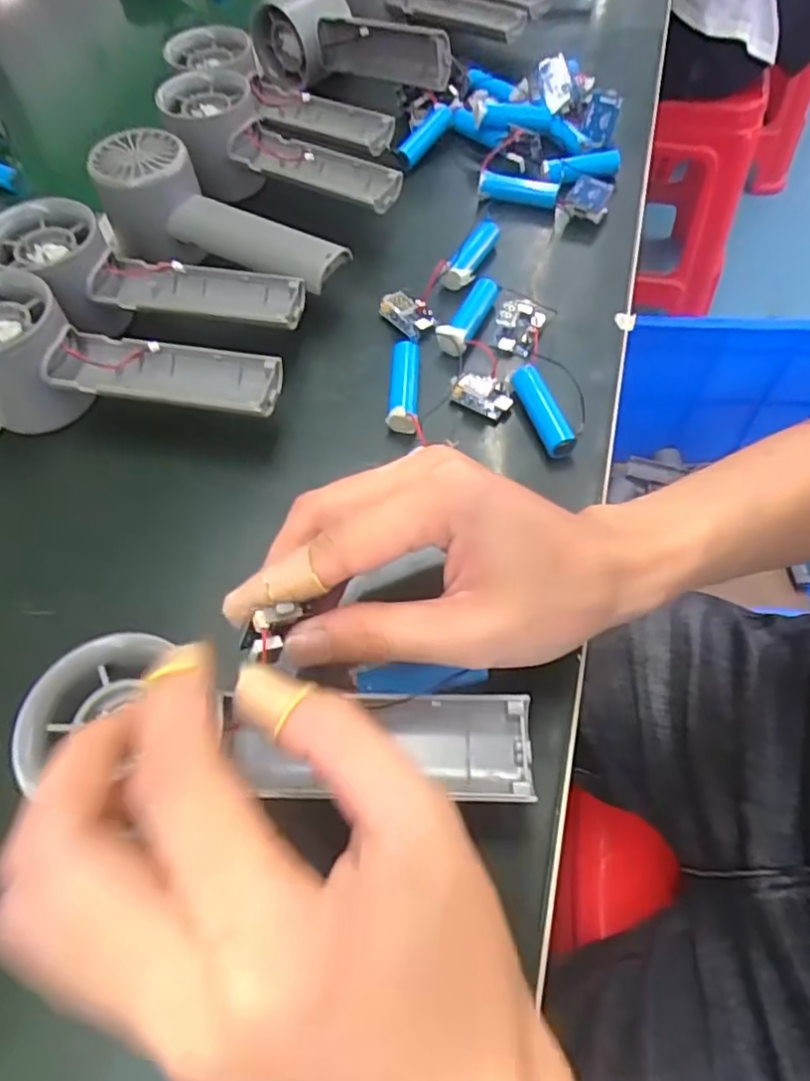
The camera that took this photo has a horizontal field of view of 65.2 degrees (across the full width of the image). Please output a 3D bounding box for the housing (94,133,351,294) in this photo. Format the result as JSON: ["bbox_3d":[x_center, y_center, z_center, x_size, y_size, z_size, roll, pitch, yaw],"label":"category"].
[{"bbox_3d":[-0.107,-0.180,0.356,0.154,0.045,0.059,25,63,17],"label":"housing"}]

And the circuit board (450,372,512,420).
[{"bbox_3d":[0.040,-0.074,0.321,0.029,0.009,0.018,26,64,17],"label":"circuit board"}]

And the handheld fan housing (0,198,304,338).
[{"bbox_3d":[-0.134,-0.134,0.325,0.154,0.041,0.058,10,60,9],"label":"handheld fan housing"}]

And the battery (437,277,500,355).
[{"bbox_3d":[0.035,-0.123,0.344,0.016,0.019,0.048,22,62,15],"label":"battery"}]

